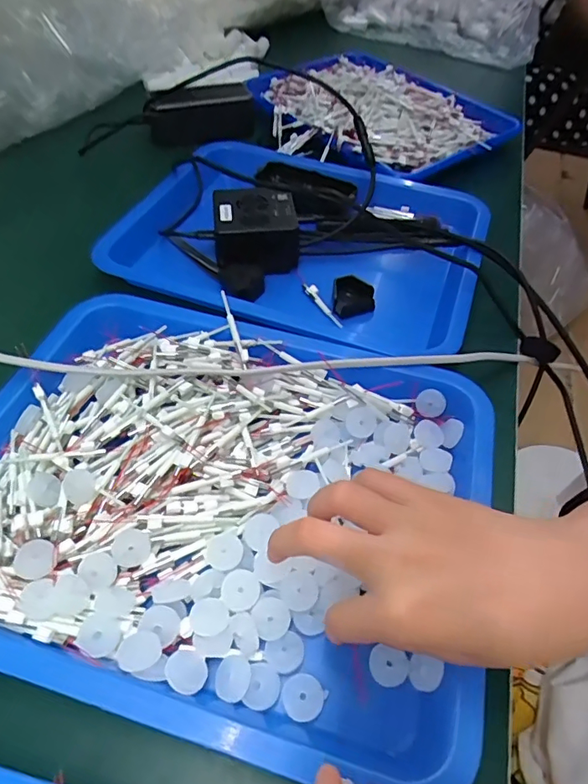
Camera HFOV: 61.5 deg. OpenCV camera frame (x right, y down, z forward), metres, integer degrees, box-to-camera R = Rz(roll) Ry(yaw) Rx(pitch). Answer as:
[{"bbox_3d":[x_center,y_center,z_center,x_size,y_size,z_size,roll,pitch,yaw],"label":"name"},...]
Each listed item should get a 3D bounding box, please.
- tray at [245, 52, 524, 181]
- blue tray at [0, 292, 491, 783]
[{"bbox_3d":[0.098,-0.379,0.650,0.328,0.037,0.255,37,58,23],"label":"tray"},{"bbox_3d":[-0.047,0.058,0.314,0.323,0.032,0.257,15,52,8],"label":"blue tray"}]

